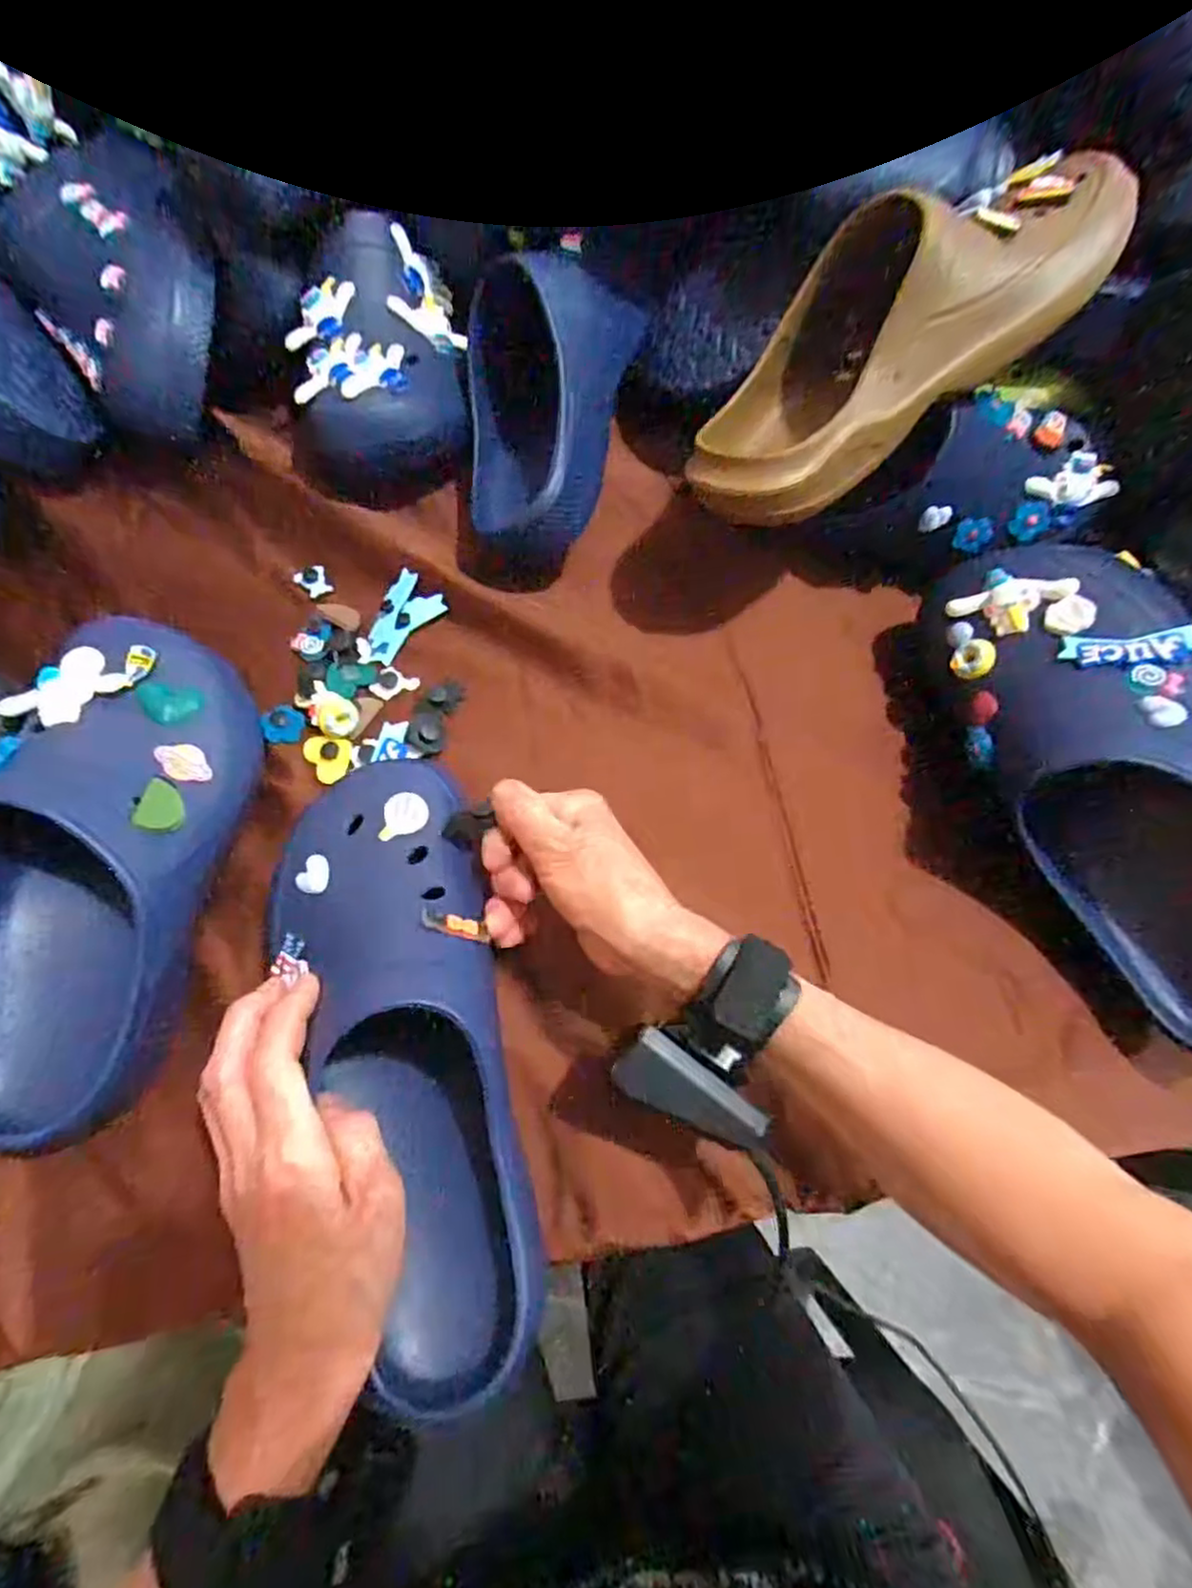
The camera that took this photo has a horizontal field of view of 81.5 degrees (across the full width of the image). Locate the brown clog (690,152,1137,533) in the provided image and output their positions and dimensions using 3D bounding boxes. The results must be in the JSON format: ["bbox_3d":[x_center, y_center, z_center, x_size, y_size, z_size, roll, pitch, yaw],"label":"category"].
[{"bbox_3d":[0.172,-0.269,0.382,0.286,0.086,0.107,-37,73,4],"label":"brown clog"}]

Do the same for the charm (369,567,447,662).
[{"bbox_3d":[-0.133,-0.119,0.465,0.036,0.007,0.063,33,70,11],"label":"charm"}]

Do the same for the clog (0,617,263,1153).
[{"bbox_3d":[-0.253,0.033,0.357,0.113,0.078,0.265,-1,67,-3],"label":"clog"}]

